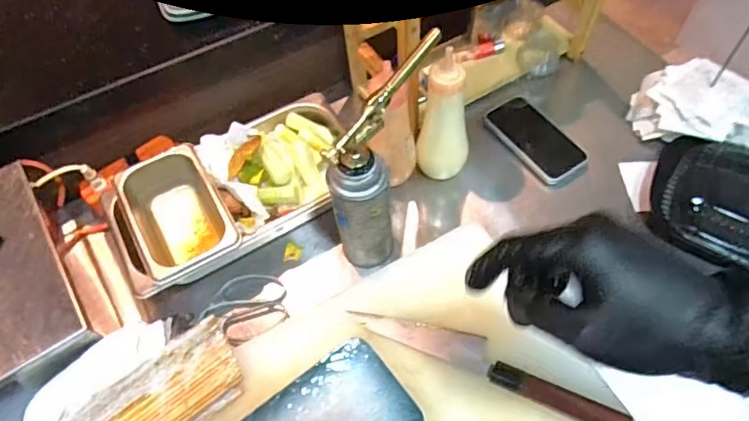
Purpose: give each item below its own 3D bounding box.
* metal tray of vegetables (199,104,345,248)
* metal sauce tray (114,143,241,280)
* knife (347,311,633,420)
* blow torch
[{"bbox_3d":[-0.117,-0.050,0.699,0.214,0.079,0.166,-28,60,-14],"label":"metal tray of vegetables"},{"bbox_3d":[-0.242,0.008,0.645,0.107,0.061,0.175,-27,60,-14],"label":"metal sauce tray"},{"bbox_3d":[0.119,0.159,0.555,0.291,0.021,0.042,21,61,16],"label":"knife"},{"bbox_3d":[0.000,-0.036,0.572,0.059,0.243,0.117,31,64,21],"label":"blow torch"}]

